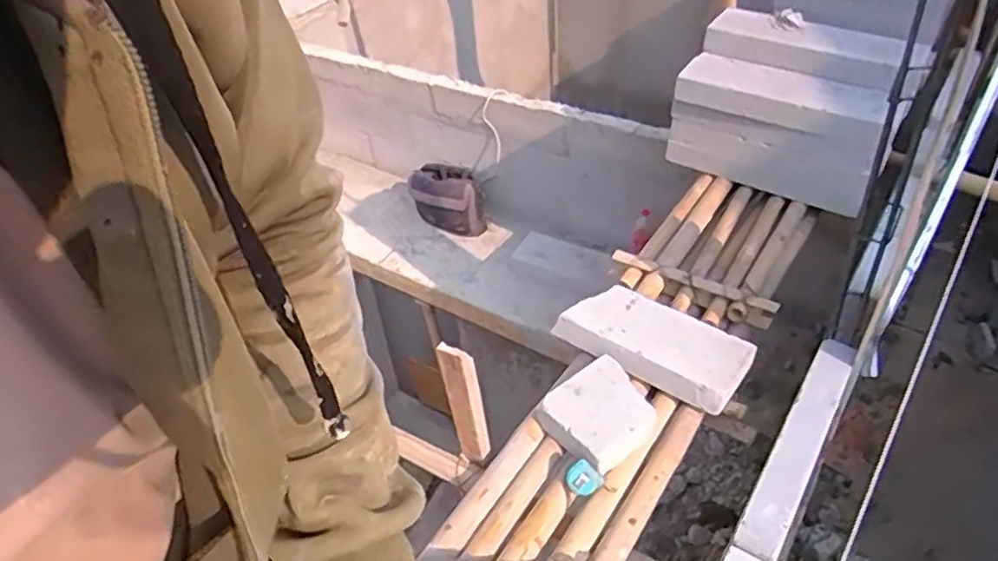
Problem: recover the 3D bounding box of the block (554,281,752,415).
[{"bbox_3d":[0.380,0.139,1.646,0.440,0.073,0.223,26,50,30],"label":"block"}]

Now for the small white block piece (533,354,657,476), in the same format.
[{"bbox_3d":[0.228,0.301,1.502,0.226,0.077,0.223,-29,47,-23],"label":"small white block piece"}]

